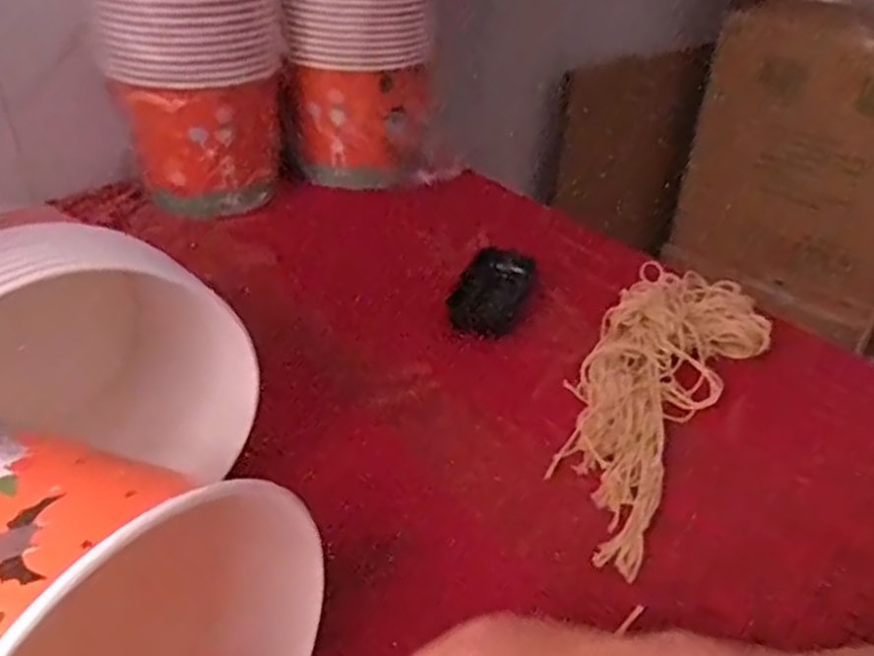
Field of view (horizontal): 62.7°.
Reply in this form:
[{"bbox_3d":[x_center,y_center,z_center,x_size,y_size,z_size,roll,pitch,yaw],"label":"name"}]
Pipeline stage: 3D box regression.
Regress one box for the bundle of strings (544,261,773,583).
[{"bbox_3d":[0.151,0.042,0.497,0.112,0.042,0.286,20,38,23],"label":"bundle of strings"}]

